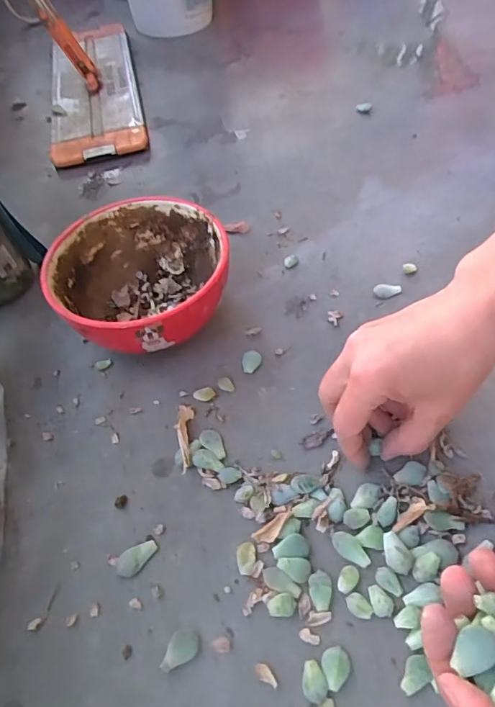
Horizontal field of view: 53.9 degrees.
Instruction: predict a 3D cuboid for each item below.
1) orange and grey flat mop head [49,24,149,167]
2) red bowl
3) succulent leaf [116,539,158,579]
[{"bbox_3d":[-0.217,-0.368,0.681,0.119,0.033,0.340,-13,53,-5],"label":"orange and grey flat mop head"},{"bbox_3d":[-0.085,-0.055,0.406,0.136,0.074,0.134,-3,53,3],"label":"red bowl"},{"bbox_3d":[-0.070,0.130,0.310,0.027,0.004,0.016,-26,55,-14],"label":"succulent leaf"}]

